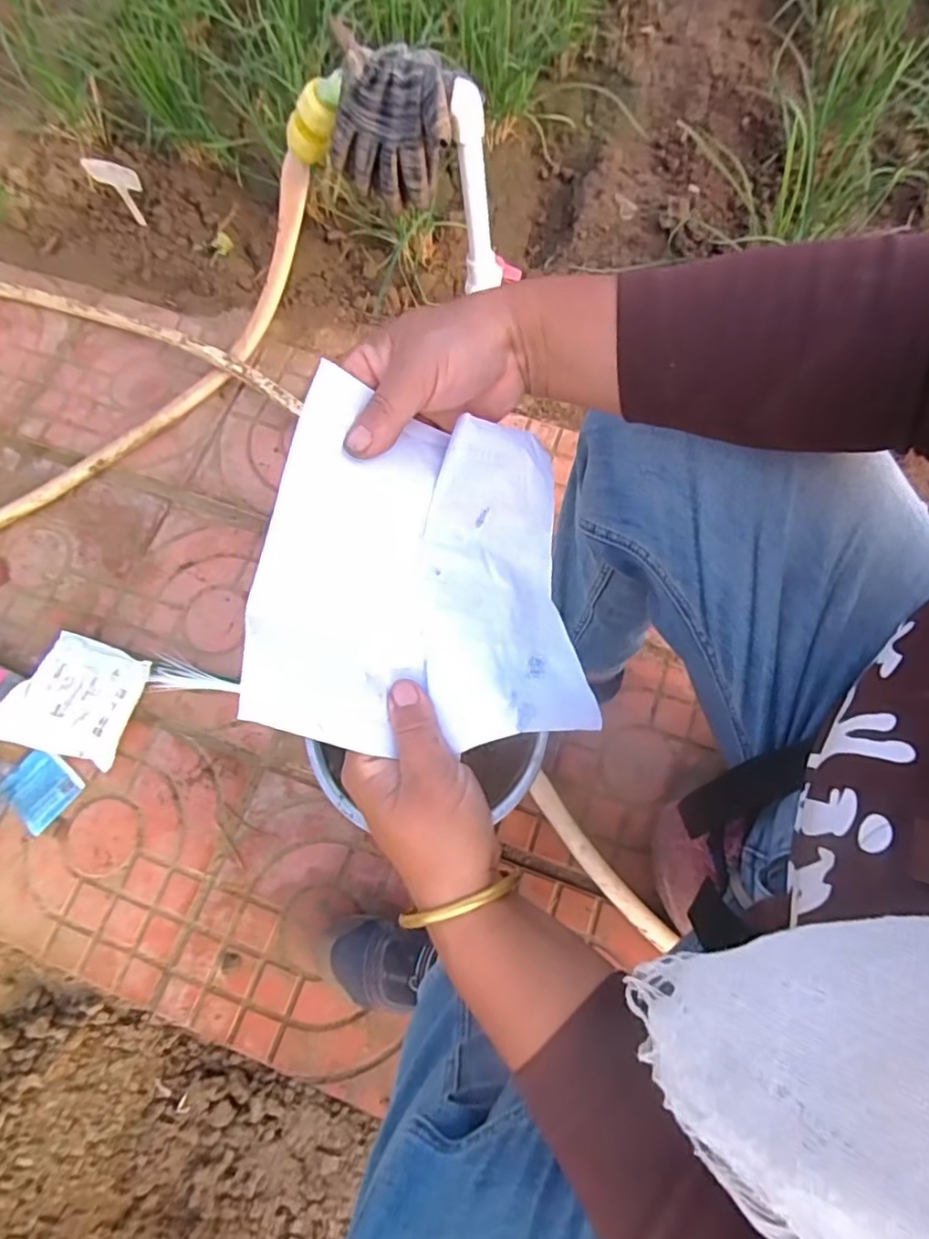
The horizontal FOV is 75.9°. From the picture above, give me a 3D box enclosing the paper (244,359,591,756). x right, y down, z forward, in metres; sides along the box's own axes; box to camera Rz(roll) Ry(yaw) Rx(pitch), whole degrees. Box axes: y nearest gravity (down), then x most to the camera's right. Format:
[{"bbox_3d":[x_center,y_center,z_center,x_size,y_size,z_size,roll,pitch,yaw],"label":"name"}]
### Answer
[{"bbox_3d":[-0.017,-0.025,0.326,0.177,0.042,0.182,8,74,-18],"label":"paper"}]

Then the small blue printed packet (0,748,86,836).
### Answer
[{"bbox_3d":[-0.538,0.213,0.753,0.087,0.004,0.079,38,78,10],"label":"small blue printed packet"}]

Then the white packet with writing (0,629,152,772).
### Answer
[{"bbox_3d":[-0.512,0.102,0.779,0.172,0.029,0.151,18,76,6],"label":"white packet with writing"}]

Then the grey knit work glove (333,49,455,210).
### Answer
[{"bbox_3d":[-0.069,-0.503,0.613,0.127,0.112,0.069,15,75,5],"label":"grey knit work glove"}]

